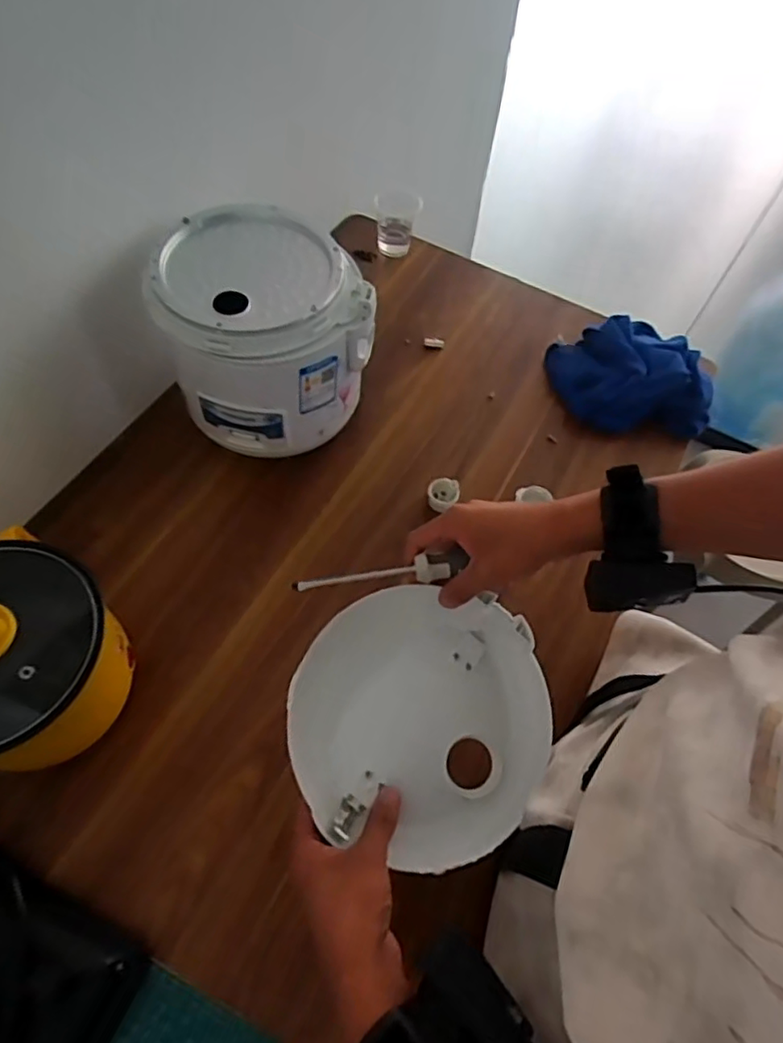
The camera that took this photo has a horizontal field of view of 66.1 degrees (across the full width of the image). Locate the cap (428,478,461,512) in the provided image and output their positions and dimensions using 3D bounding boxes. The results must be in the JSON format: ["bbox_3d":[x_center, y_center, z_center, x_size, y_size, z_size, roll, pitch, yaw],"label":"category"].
[{"bbox_3d":[0.060,-0.030,0.693,0.036,0.033,0.039,2,59,-3],"label":"cap"}]

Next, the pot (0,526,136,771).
[{"bbox_3d":[-0.312,0.107,0.504,0.156,0.157,0.183,17,60,7],"label":"pot"}]

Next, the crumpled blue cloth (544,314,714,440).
[{"bbox_3d":[0.312,-0.199,0.786,0.199,0.054,0.171,6,59,0],"label":"crumpled blue cloth"}]

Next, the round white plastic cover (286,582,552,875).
[{"bbox_3d":[0.033,0.153,0.486,0.216,0.050,0.216,5,73,-18],"label":"round white plastic cover"}]

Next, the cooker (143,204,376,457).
[{"bbox_3d":[-0.136,-0.205,0.656,0.206,0.162,0.202,2,59,-3],"label":"cooker"}]

